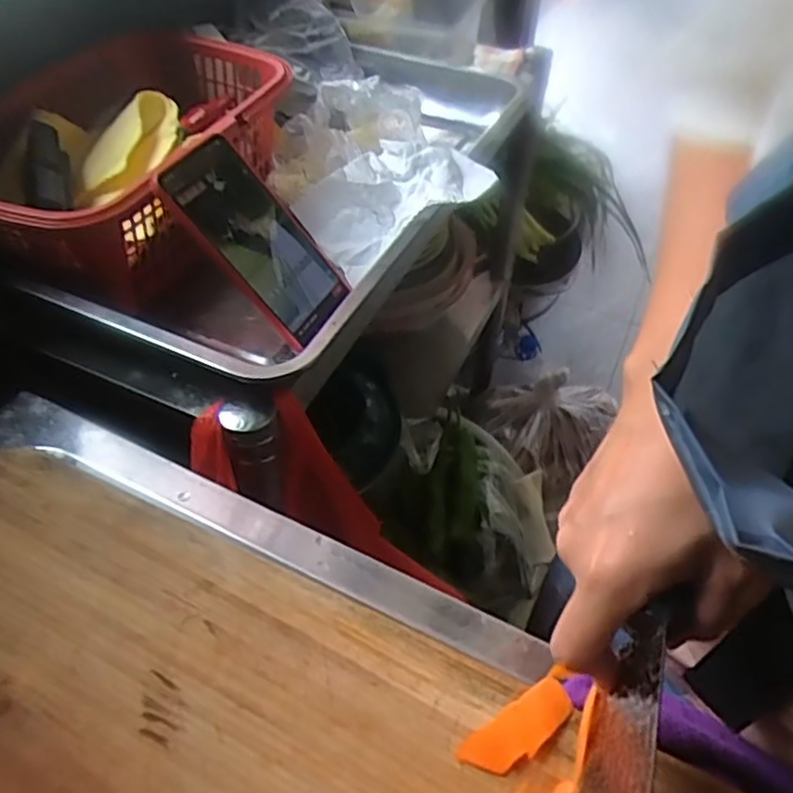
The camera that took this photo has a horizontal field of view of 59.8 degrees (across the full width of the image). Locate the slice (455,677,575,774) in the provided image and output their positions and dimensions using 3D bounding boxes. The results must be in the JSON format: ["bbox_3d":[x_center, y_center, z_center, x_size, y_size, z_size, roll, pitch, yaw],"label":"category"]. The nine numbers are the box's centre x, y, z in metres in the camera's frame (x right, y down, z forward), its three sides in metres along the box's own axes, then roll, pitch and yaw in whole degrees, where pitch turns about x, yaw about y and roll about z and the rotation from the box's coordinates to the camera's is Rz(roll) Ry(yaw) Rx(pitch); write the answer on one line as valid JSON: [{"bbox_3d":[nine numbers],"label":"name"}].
[{"bbox_3d":[0.057,0.157,0.323,0.058,0.008,0.022,-28,55,-24],"label":"slice"}]

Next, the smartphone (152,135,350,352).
[{"bbox_3d":[-0.098,-0.113,0.495,0.010,0.146,0.075,-13,34,47],"label":"smartphone"}]

